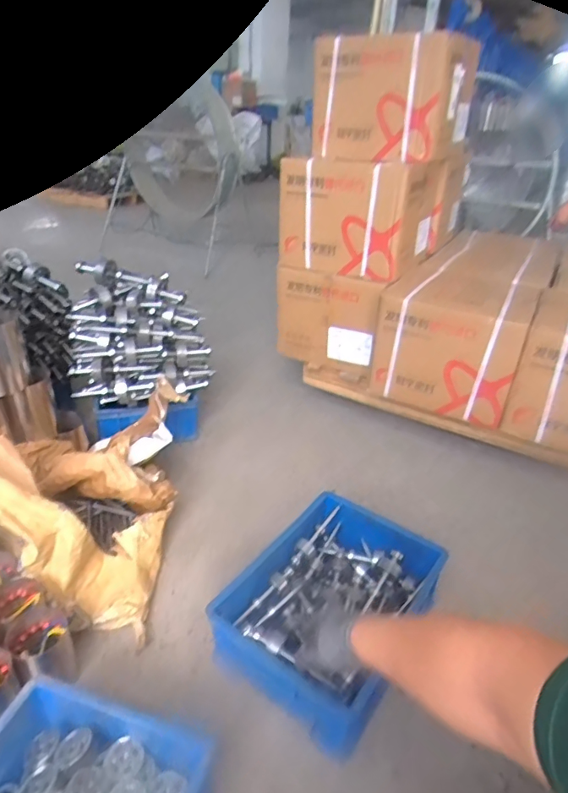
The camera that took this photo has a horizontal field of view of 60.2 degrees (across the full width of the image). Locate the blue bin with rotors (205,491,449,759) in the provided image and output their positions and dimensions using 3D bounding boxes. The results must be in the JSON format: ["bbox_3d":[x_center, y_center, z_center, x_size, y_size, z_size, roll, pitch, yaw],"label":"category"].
[{"bbox_3d":[0.094,0.392,0.943,0.312,0.123,0.415,22,33,30],"label":"blue bin with rotors"}]

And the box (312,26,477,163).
[{"bbox_3d":[0.267,-0.746,1.245,0.362,0.254,0.205,25,34,34],"label":"box"}]

